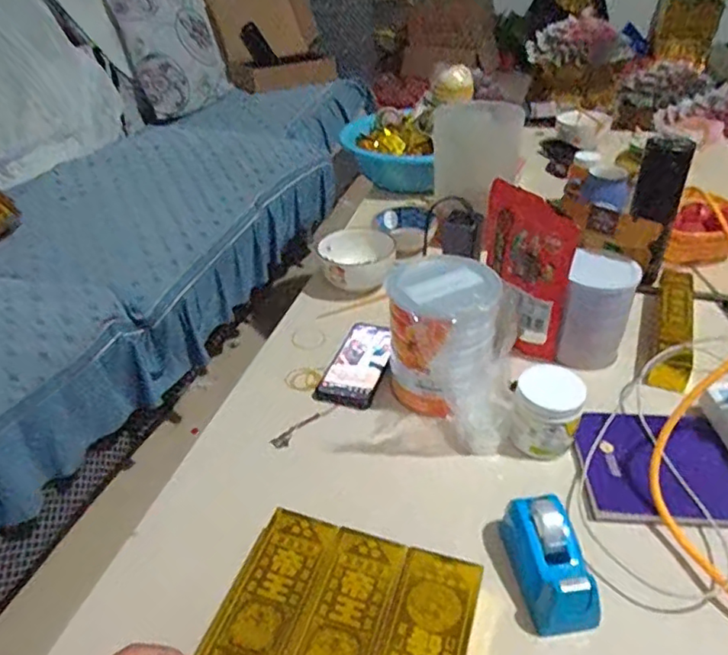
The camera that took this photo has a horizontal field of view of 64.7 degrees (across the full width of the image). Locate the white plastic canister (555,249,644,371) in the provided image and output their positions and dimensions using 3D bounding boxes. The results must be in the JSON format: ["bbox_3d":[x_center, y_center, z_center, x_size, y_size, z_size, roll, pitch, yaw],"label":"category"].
[{"bbox_3d":[0.307,-0.023,0.752,0.081,0.138,0.089,13,39,22],"label":"white plastic canister"}]

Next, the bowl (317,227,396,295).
[{"bbox_3d":[-0.011,-0.110,0.923,0.119,0.056,0.119,-2,36,2],"label":"bowl"}]

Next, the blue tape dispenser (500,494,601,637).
[{"bbox_3d":[0.163,0.209,0.515,0.061,0.060,0.106,-8,36,-5],"label":"blue tape dispenser"}]

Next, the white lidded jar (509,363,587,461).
[{"bbox_3d":[0.201,0.093,0.634,0.069,0.070,0.073,-2,36,2],"label":"white lidded jar"}]

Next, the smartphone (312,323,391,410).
[{"bbox_3d":[-0.005,0.047,0.789,0.077,0.013,0.166,9,38,17],"label":"smartphone"}]

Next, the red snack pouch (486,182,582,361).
[{"bbox_3d":[0.205,-0.073,0.759,0.040,0.207,0.144,-21,39,-23],"label":"red snack pouch"}]

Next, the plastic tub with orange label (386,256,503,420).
[{"bbox_3d":[0.093,0.016,0.691,0.125,0.157,0.119,7,37,15],"label":"plastic tub with orange label"}]

